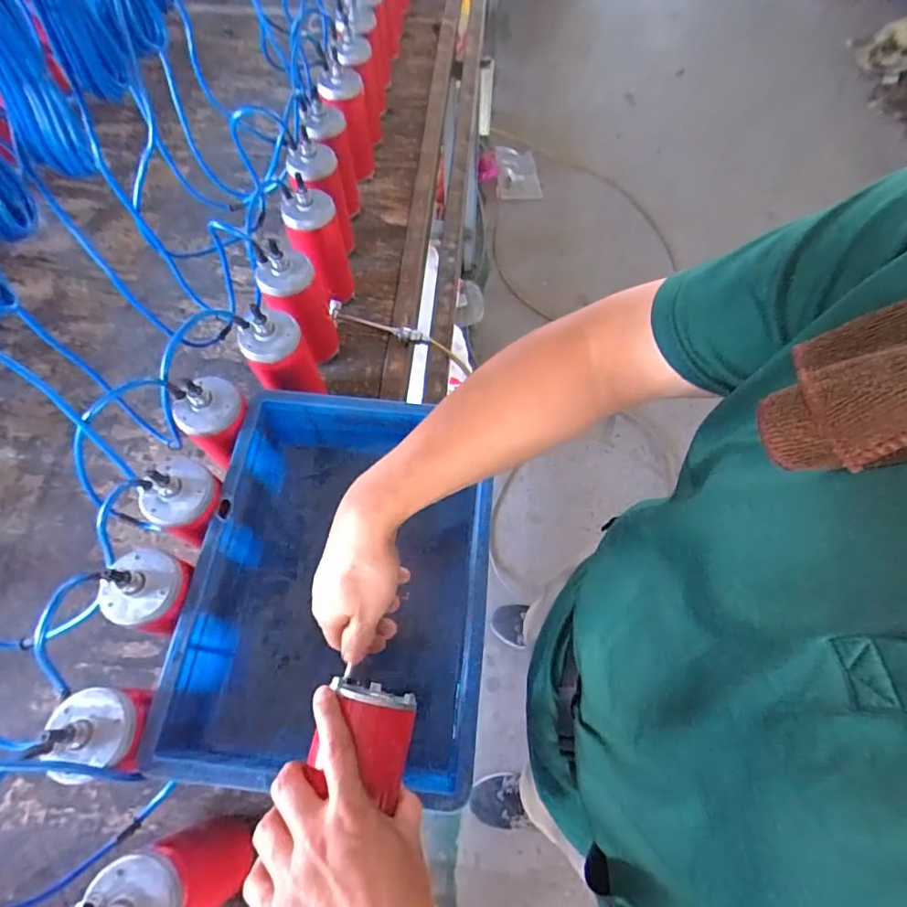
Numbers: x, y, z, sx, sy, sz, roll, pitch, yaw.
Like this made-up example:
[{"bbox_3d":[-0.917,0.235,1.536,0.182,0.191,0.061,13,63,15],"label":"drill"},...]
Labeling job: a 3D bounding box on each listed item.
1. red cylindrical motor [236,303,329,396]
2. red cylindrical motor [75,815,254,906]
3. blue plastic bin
[{"bbox_3d":[-0.226,-0.116,0.686,0.079,0.166,0.062,-25,67,-12],"label":"red cylindrical motor"},{"bbox_3d":[-0.242,0.378,0.459,0.072,0.204,0.070,0,65,-1],"label":"red cylindrical motor"},{"bbox_3d":[-0.116,0.142,0.591,0.295,0.138,0.394,5,65,1],"label":"blue plastic bin"}]

